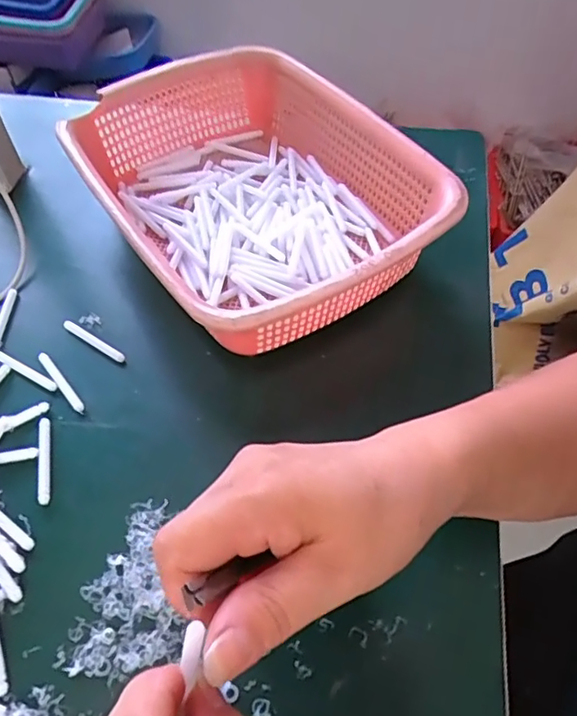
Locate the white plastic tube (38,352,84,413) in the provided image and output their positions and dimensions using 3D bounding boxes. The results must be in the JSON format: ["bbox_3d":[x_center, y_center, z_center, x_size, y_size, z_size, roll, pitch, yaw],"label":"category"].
[{"bbox_3d":[-0.160,0.016,0.384,0.007,0.004,0.060,-34,60,-22],"label":"white plastic tube"}]

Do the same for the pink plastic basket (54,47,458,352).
[{"bbox_3d":[-0.031,-0.125,0.436,0.209,0.092,0.282,-29,59,-19],"label":"pink plastic basket"}]

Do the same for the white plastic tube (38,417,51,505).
[{"bbox_3d":[-0.156,0.064,0.348,0.007,0.004,0.059,-12,54,-8],"label":"white plastic tube"}]

